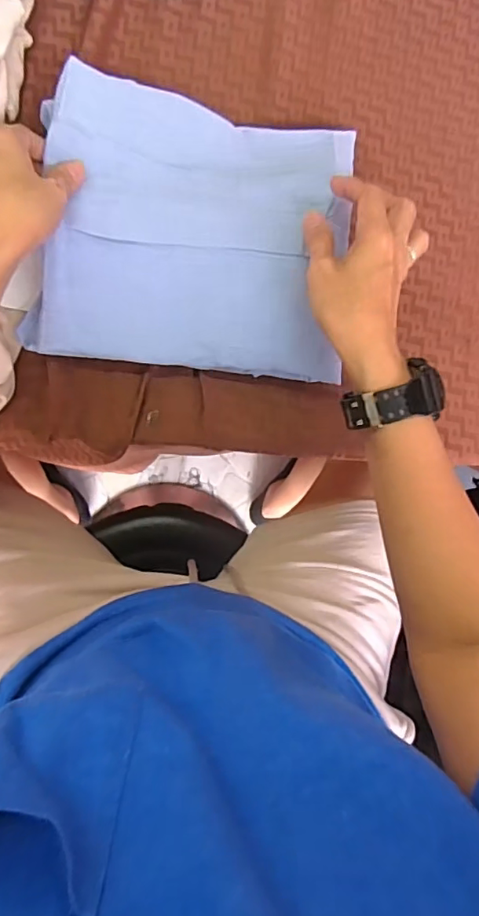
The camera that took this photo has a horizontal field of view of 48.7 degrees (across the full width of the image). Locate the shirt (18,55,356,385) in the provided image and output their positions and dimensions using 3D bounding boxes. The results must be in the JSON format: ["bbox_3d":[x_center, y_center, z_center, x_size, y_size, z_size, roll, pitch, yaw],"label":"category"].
[{"bbox_3d":[-0.034,-0.189,0.433,0.244,0.034,0.224,4,85,-8],"label":"shirt"}]

